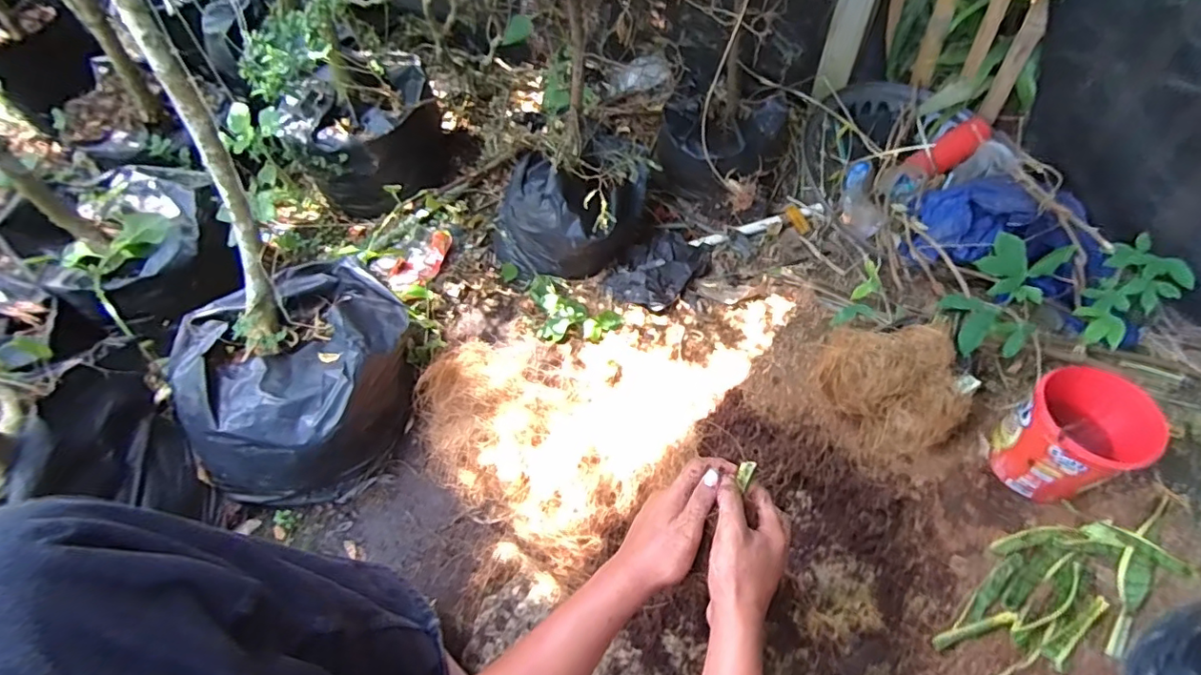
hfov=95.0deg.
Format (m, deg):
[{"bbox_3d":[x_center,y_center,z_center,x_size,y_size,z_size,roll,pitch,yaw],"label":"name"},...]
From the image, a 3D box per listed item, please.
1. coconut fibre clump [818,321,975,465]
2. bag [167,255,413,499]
[{"bbox_3d":[0.448,0.073,0.859,0.194,0.097,0.203,-1,56,1],"label":"coconut fibre clump"},{"bbox_3d":[-0.460,0.052,0.863,0.321,0.198,0.335,-14,56,-8],"label":"bag"}]

